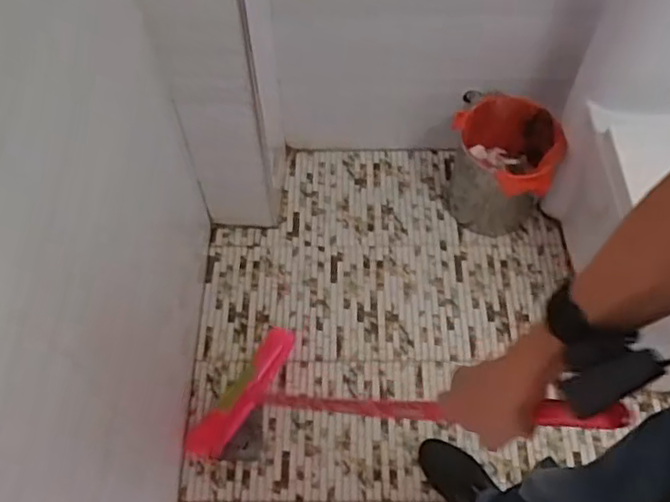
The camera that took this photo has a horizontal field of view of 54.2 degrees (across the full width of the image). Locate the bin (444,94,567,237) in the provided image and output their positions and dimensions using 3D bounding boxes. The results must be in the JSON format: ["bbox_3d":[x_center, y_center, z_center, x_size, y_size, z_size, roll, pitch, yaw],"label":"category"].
[{"bbox_3d":[0.397,-0.193,1.591,0.241,0.278,0.281,10,58,7],"label":"bin"}]

